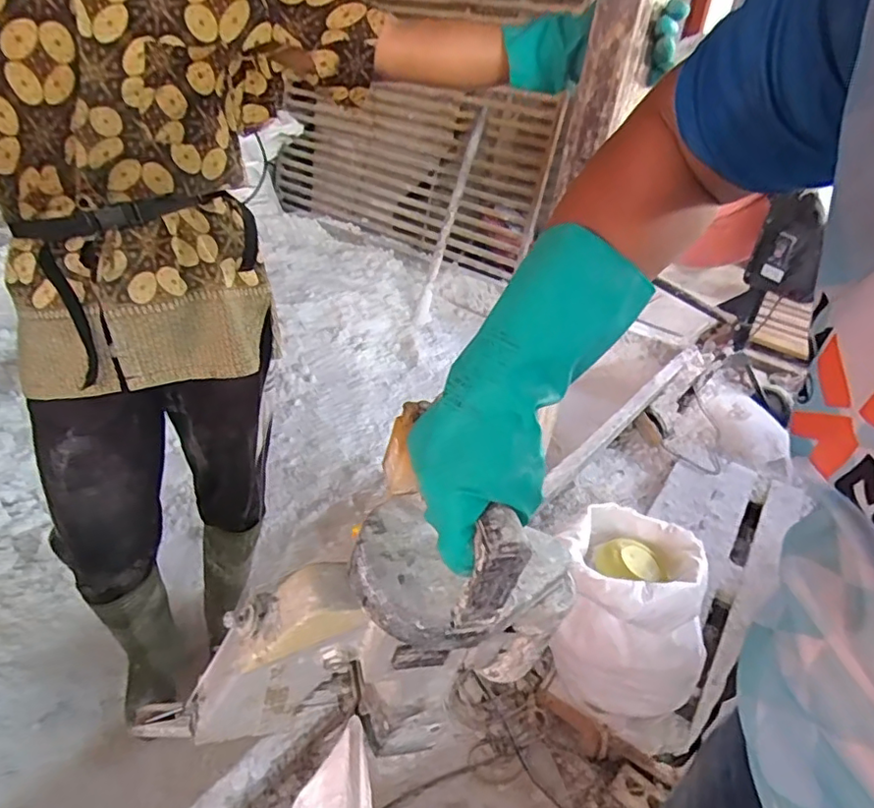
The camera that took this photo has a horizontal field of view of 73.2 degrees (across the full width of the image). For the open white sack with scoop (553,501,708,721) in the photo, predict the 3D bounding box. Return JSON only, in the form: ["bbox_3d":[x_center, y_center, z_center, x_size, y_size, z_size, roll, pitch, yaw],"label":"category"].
[{"bbox_3d":[0.379,0.401,1.183,0.289,0.316,0.302,17,32,16],"label":"open white sack with scoop"}]

